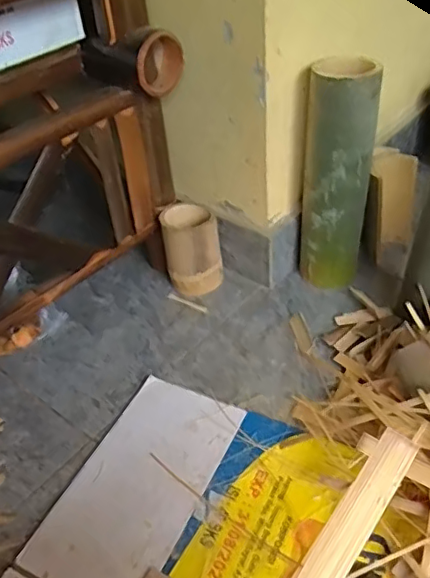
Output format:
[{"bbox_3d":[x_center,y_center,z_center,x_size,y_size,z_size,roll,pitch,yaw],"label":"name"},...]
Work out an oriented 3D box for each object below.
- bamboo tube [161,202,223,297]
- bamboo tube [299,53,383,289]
[{"bbox_3d":[-0.036,-0.060,0.892,0.085,0.128,0.081,-9,39,-4],"label":"bamboo tube"},{"bbox_3d":[0.177,-0.156,0.817,0.095,0.321,0.081,9,42,17],"label":"bamboo tube"}]

